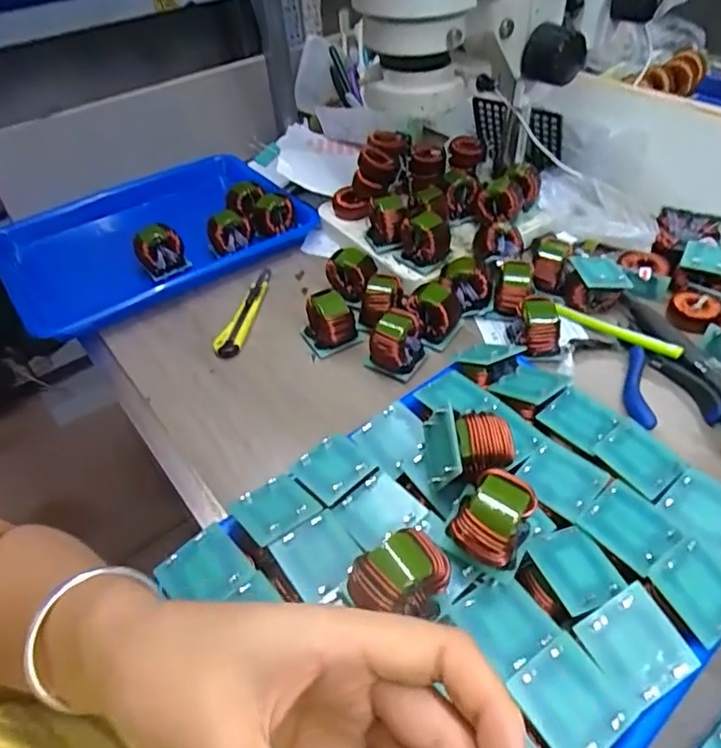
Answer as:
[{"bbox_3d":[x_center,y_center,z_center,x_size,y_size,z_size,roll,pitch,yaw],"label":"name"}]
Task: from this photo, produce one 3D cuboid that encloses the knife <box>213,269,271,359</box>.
[{"bbox_3d":[-0.116,-0.068,0.569,0.021,0.018,0.142,5,46,9],"label":"knife"}]

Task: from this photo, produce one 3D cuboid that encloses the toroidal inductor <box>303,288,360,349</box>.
[{"bbox_3d":[-0.028,-0.049,0.517,0.044,0.050,0.050,-20,48,-15],"label":"toroidal inductor"}]

